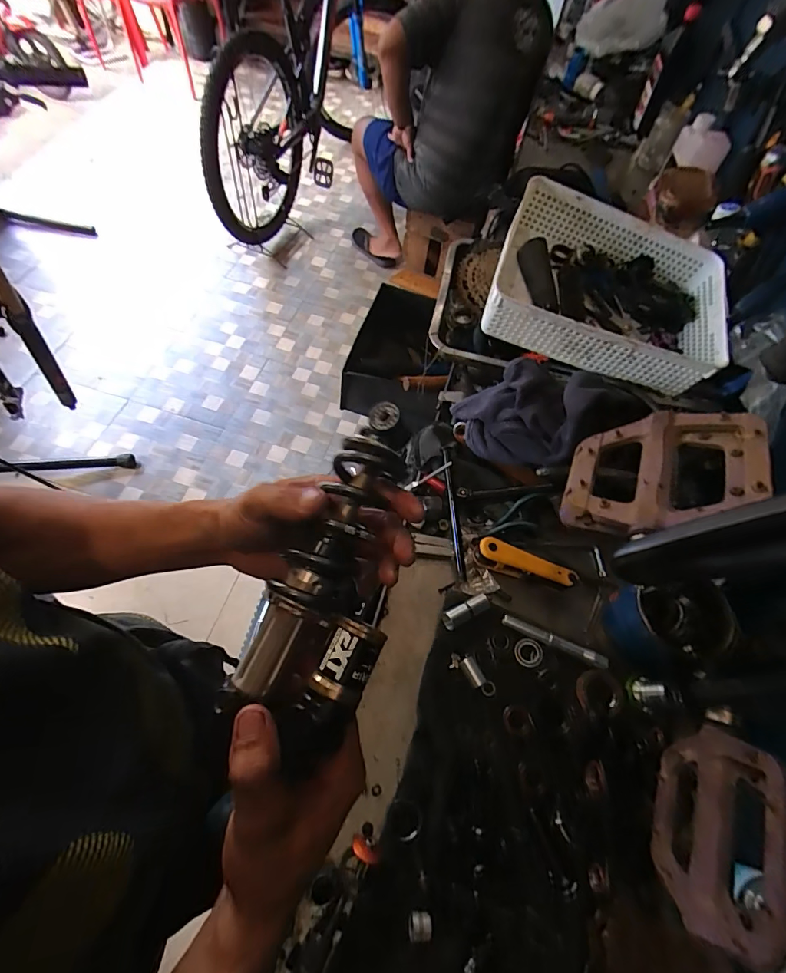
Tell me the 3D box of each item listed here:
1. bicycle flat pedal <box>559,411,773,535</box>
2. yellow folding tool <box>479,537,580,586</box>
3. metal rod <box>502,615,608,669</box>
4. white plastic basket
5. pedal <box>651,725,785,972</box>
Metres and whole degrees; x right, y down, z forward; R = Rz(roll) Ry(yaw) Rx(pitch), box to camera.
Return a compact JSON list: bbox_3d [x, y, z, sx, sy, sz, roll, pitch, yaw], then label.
[{"bbox_3d":[0.165,-0.009,0.266,0.102,0.015,0.092,6,54,39],"label":"bicycle flat pedal"},{"bbox_3d":[0.173,0.102,0.551,0.129,0.044,0.024,19,61,4],"label":"yellow folding tool"},{"bbox_3d":[0.198,0.188,0.525,0.128,0.010,0.016,24,62,7],"label":"metal rod"},{"bbox_3d":[0.318,-0.290,0.630,0.331,0.103,0.244,15,61,2],"label":"white plastic basket"},{"bbox_3d":[0.176,0.185,0.230,0.013,0.100,0.094,21,62,5],"label":"pedal"}]

